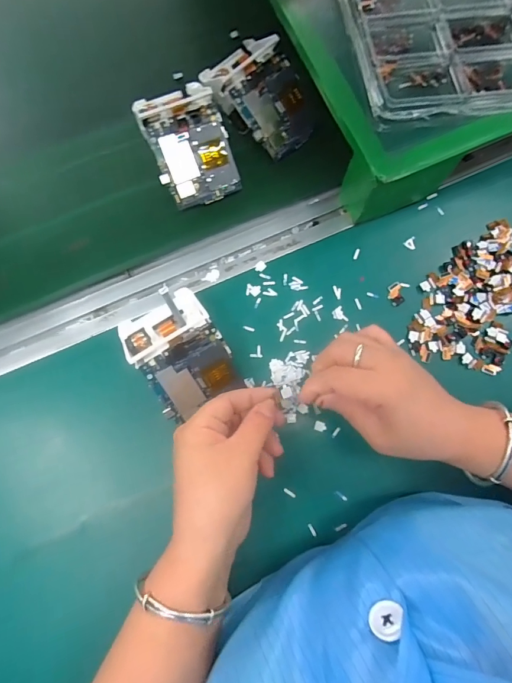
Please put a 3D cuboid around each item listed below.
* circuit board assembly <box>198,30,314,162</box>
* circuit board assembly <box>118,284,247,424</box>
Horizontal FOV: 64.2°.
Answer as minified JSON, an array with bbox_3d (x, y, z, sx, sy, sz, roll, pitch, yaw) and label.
[{"bbox_3d":[0.006,-0.247,0.416,0.077,0.027,0.113,-38,104,-5],"label":"circuit board assembly"},{"bbox_3d":[-0.064,0.010,0.347,0.073,0.022,0.098,-31,90,-10],"label":"circuit board assembly"}]

